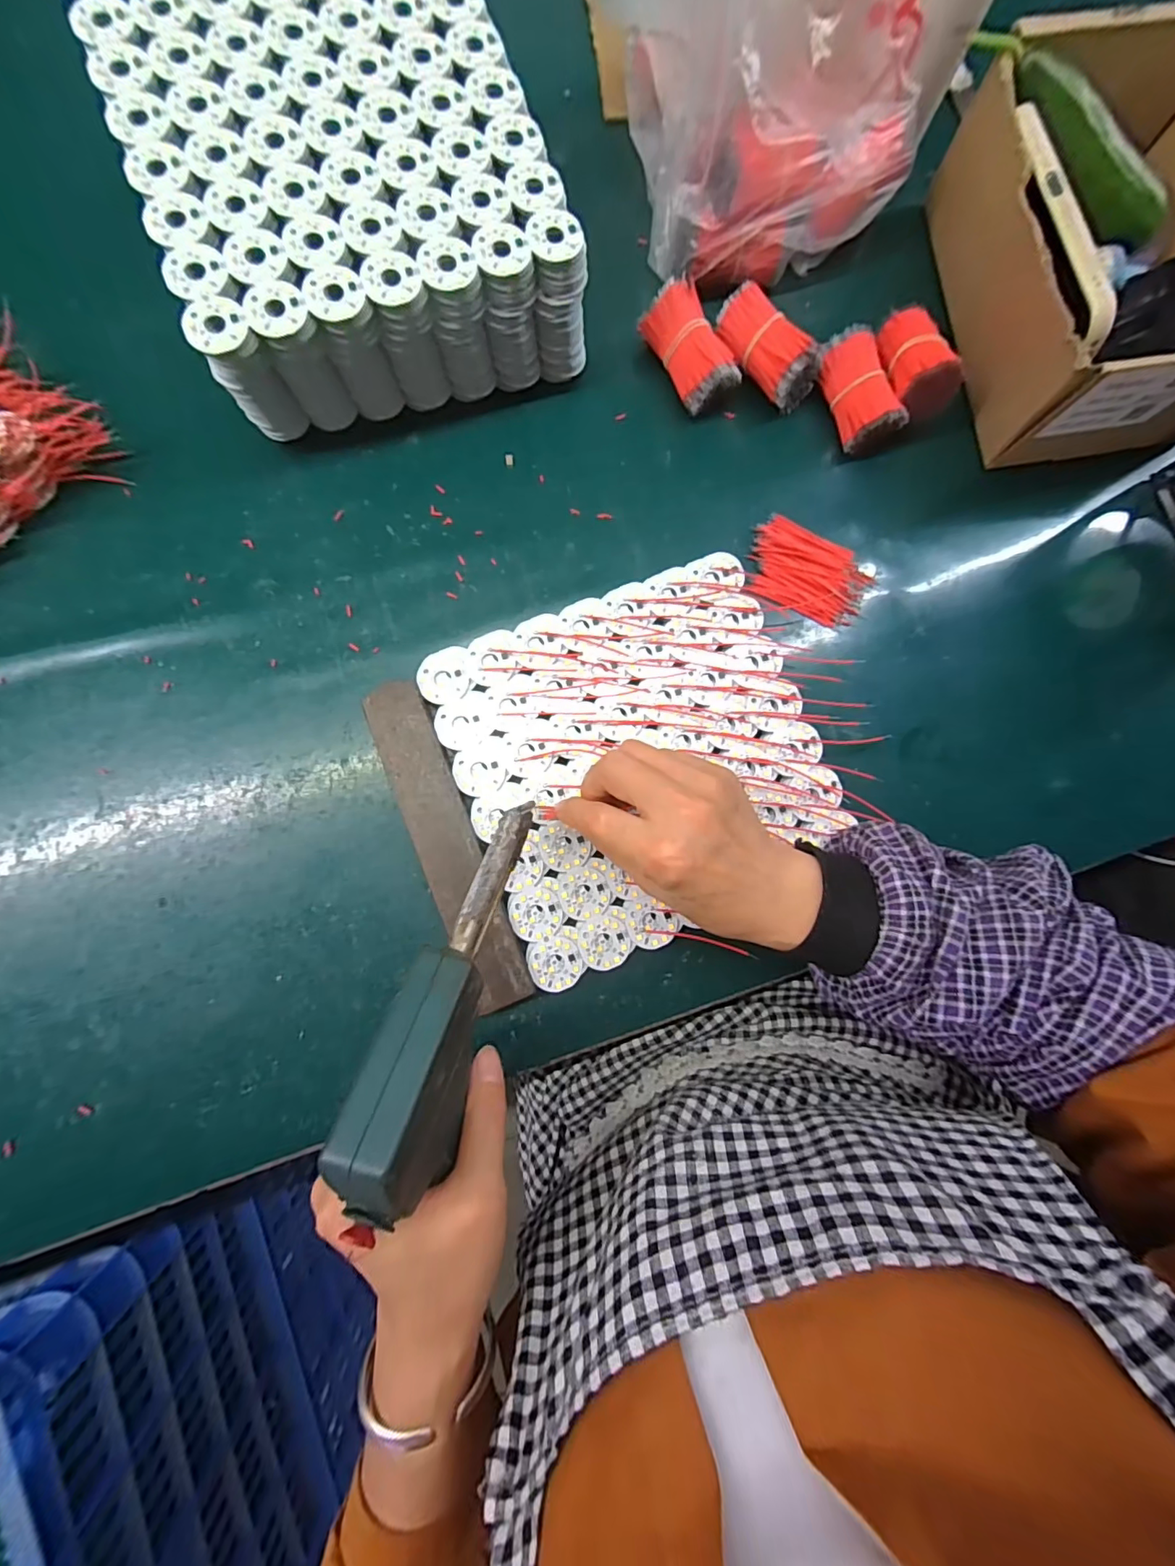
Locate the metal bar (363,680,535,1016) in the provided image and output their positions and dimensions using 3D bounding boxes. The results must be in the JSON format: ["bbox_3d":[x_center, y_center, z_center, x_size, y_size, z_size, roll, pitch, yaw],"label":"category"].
[{"bbox_3d":[-0.083,0.035,0.314,0.036,0.019,0.197,-23,87,-6],"label":"metal bar"}]

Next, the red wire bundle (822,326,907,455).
[{"bbox_3d":[0.183,-0.264,0.357,0.038,0.029,0.072,-19,86,-6],"label":"red wire bundle"}]

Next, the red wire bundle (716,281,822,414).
[{"bbox_3d":[0.120,-0.292,0.354,0.031,0.035,0.076,-44,89,-7],"label":"red wire bundle"}]

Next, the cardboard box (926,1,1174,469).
[{"bbox_3d":[0.339,-0.341,0.342,0.171,0.089,0.219,-7,85,-5],"label":"cardboard box"}]

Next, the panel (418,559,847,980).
[{"bbox_3d":[0.034,-0.017,0.327,0.216,0.009,0.211,-22,86,-5],"label":"panel"}]

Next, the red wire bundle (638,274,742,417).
[{"bbox_3d":[0.068,-0.291,0.350,0.034,0.039,0.071,-34,88,-7],"label":"red wire bundle"}]

